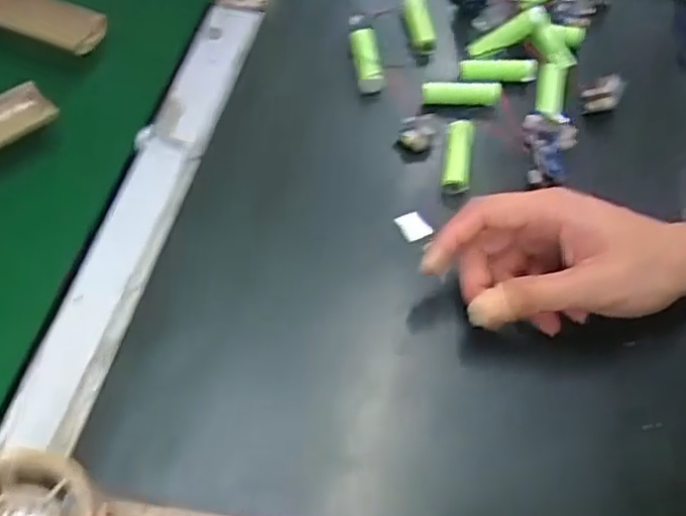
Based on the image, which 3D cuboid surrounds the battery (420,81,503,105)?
[{"bbox_3d":[0.079,-0.111,0.435,0.054,0.013,0.014,-2,61,-3],"label":"battery"}]

